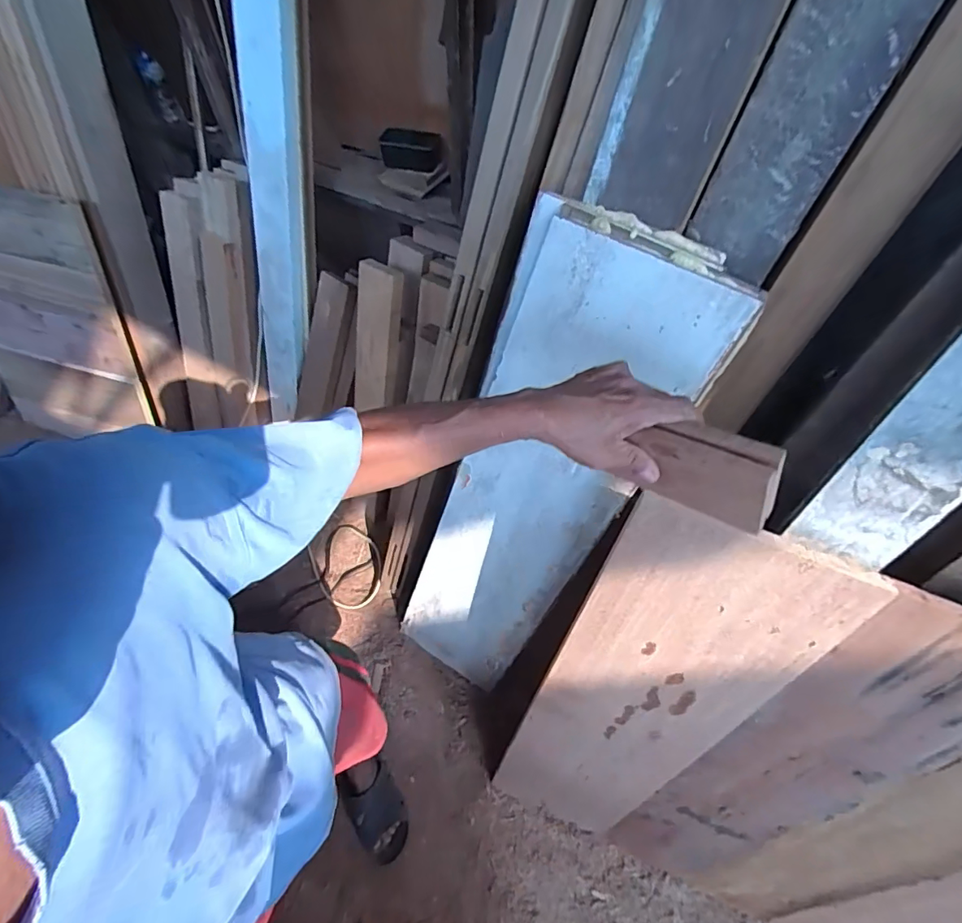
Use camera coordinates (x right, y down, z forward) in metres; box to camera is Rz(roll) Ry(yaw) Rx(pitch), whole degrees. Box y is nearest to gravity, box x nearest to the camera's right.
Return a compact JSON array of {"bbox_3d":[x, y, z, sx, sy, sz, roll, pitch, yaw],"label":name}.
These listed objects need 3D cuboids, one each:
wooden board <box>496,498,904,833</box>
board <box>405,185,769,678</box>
[{"bbox_3d":[0.243,0.456,0.830,0.274,0.969,0.015,20,39,10],"label":"wooden board"},{"bbox_3d":[0.066,0.127,0.922,0.298,1.098,0.028,28,39,10],"label":"board"}]

